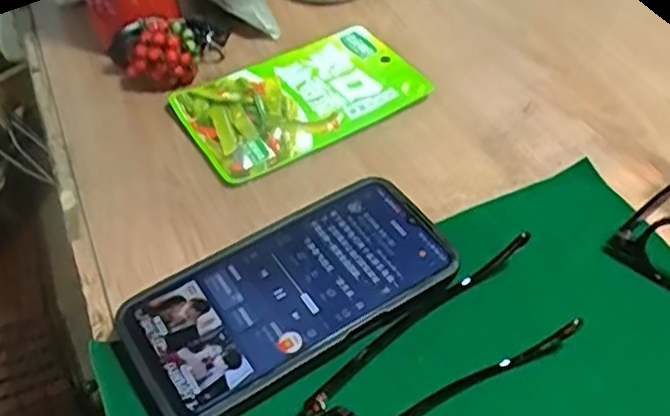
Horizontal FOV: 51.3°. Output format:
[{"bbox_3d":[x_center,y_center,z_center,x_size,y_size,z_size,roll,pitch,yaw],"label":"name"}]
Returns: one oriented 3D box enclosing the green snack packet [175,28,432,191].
[{"bbox_3d":[-0.025,-0.079,0.488,0.165,0.010,0.106,-28,52,-22],"label":"green snack packet"}]

